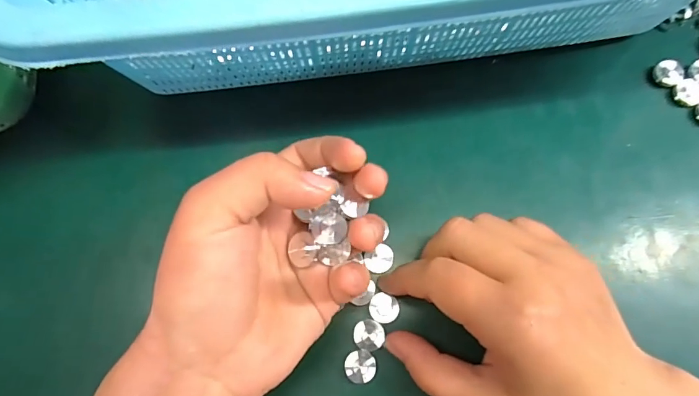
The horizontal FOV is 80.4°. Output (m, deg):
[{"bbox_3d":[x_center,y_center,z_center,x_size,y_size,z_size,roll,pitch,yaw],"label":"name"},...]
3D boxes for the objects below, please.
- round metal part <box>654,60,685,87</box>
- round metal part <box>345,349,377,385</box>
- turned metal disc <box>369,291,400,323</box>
[{"bbox_3d":[0.187,-0.073,0.242,0.014,0.008,0.012,19,76,7],"label":"round metal part"},{"bbox_3d":[0.006,0.084,0.205,0.015,0.004,0.015,-19,75,-3],"label":"round metal part"},{"bbox_3d":[0.018,0.057,0.211,0.015,0.004,0.013,23,77,8],"label":"turned metal disc"}]

